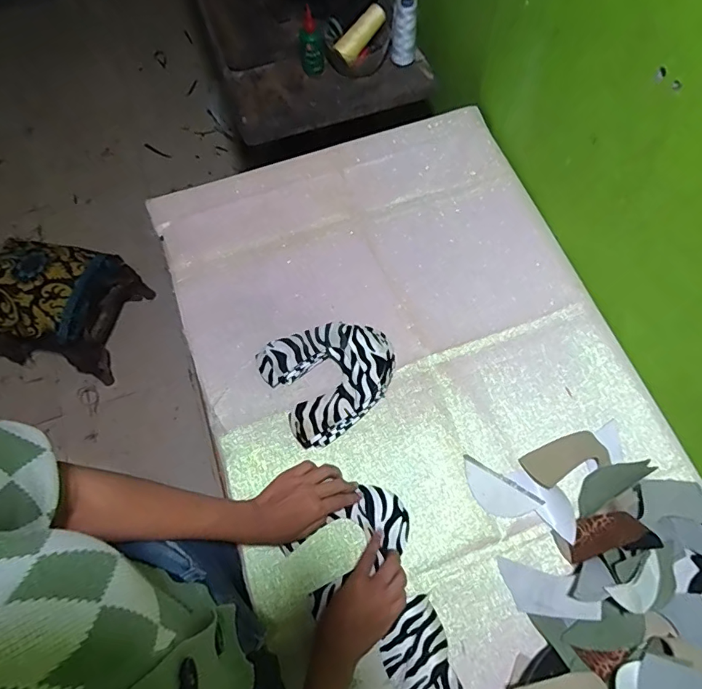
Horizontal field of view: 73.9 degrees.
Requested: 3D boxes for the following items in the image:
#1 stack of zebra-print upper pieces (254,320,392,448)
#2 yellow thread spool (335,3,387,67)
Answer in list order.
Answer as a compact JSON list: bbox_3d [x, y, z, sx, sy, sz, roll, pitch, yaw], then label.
[{"bbox_3d":[-0.024,0.039,0.665,0.176,0.042,0.155,-30,71,-9],"label":"stack of zebra-print upper pieces"},{"bbox_3d":[0.020,-0.574,0.864,0.031,0.038,0.118,43,92,16],"label":"yellow thread spool"}]

